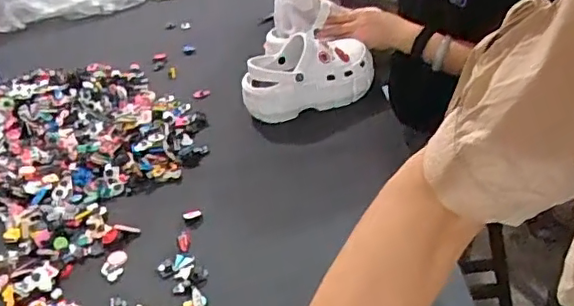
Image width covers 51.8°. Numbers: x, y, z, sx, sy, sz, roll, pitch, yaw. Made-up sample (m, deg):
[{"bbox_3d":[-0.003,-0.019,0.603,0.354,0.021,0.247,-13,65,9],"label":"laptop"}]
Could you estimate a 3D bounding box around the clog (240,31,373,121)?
[{"bbox_3d":[0.039,-0.138,1.060,0.243,0.127,0.088,-12,38,-11],"label":"clog"}]

